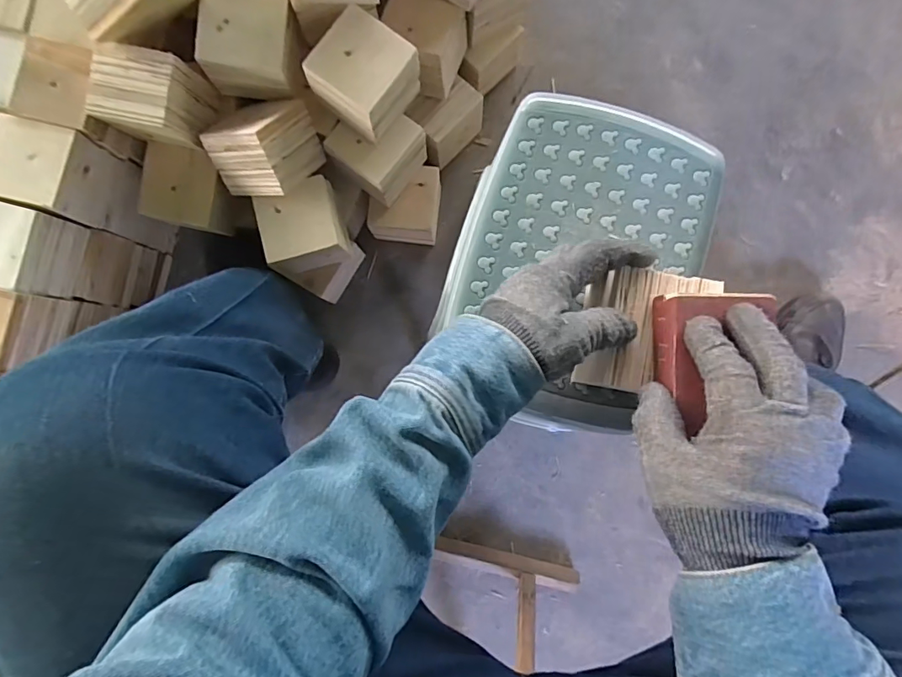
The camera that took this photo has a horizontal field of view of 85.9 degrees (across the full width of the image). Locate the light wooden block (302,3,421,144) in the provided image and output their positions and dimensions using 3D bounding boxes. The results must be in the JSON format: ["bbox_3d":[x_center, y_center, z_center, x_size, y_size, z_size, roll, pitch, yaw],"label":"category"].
[{"bbox_3d":[-0.104,-0.311,0.580,0.102,0.075,0.102,38,88,3],"label":"light wooden block"}]

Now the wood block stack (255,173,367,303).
[{"bbox_3d":[-0.189,-0.126,0.689,0.105,0.149,0.134,-18,86,0],"label":"wood block stack"}]

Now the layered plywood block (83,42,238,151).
[{"bbox_3d":[-0.343,-0.277,0.566,0.113,0.082,0.086,16,87,2],"label":"layered plywood block"}]

